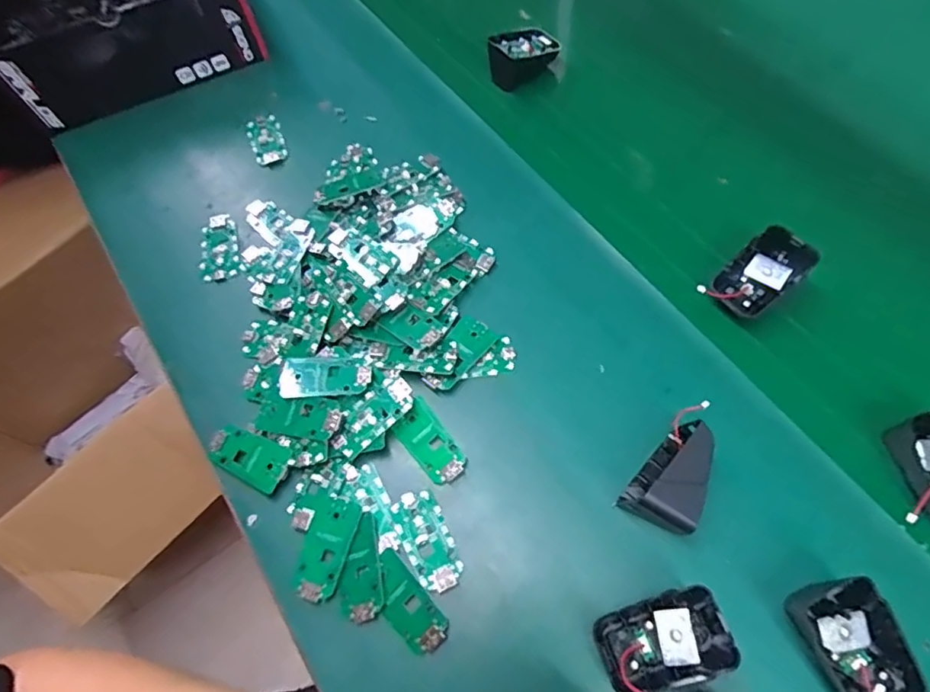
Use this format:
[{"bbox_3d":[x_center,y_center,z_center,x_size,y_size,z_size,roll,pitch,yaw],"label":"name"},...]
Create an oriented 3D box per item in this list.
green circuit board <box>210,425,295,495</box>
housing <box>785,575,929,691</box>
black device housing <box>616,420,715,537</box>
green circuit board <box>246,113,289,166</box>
[{"bbox_3d":[-0.149,0.076,0.394,0.060,0.009,0.031,25,65,15],"label":"green circuit board"},{"bbox_3d":[0.216,0.165,0.313,0.046,0.033,0.070,-26,65,-9],"label":"housing"},{"bbox_3d":[0.133,0.084,0.355,0.041,0.044,0.064,34,71,20],"label":"black device housing"},{"bbox_3d":[-0.188,-0.195,0.539,0.032,0.007,0.063,-20,62,-8],"label":"green circuit board"}]

